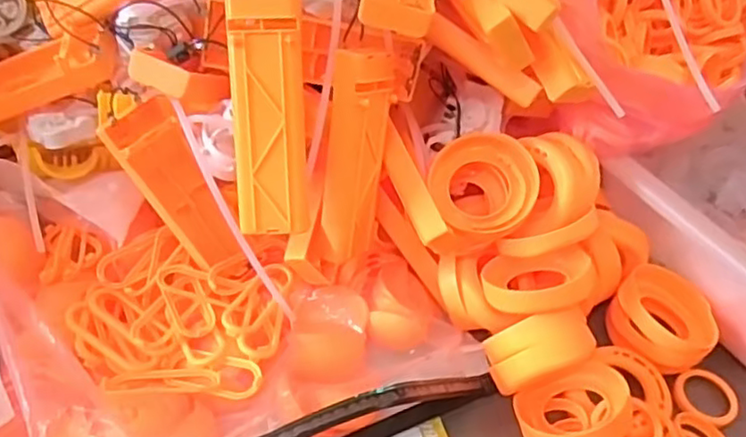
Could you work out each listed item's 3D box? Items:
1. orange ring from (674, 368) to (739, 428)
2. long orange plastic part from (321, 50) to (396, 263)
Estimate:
[{"bbox_3d":[0.195,0.104,0.372,0.035,0.006,0.035,4,46,-4],"label":"orange ring"},{"bbox_3d":[-0.009,-0.032,0.332,0.030,0.107,0.027,6,21,-1],"label":"long orange plastic part"}]

